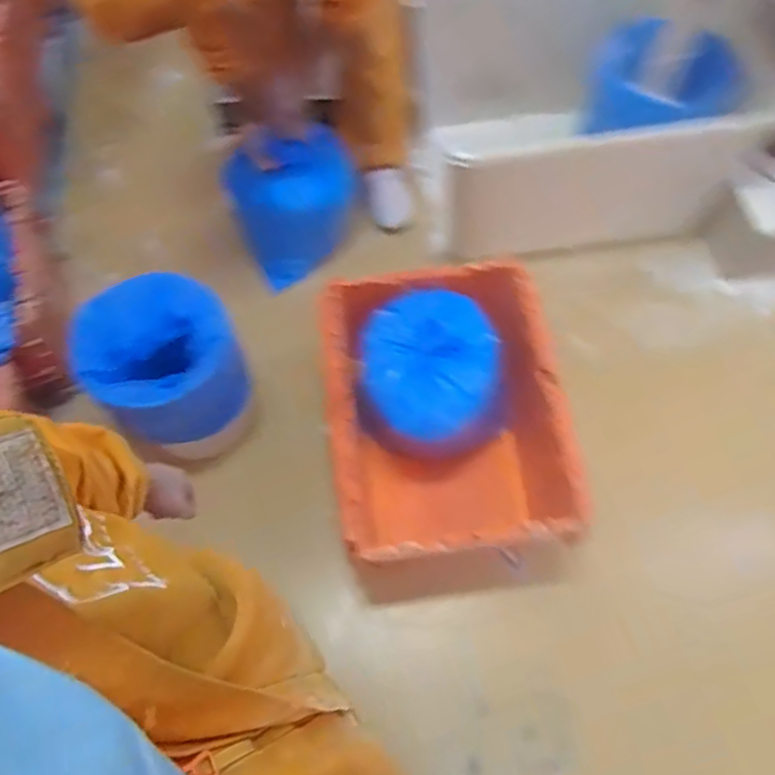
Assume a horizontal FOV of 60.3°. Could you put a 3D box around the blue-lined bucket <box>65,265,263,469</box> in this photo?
[{"bbox_3d":[-0.465,-0.026,1.469,0.292,0.359,0.277,-1,64,1],"label":"blue-lined bucket"}]

